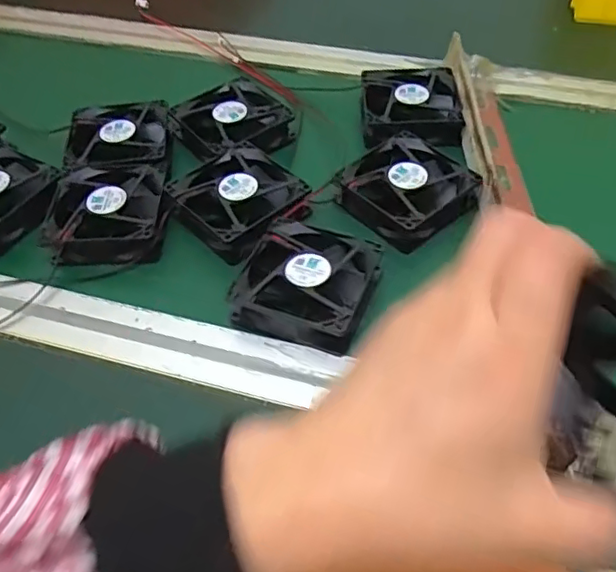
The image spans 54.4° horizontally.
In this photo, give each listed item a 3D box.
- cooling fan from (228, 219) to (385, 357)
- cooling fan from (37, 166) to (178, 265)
[{"bbox_3d":[0.002,-0.001,0.391,0.083,0.027,0.082,19,49,17],"label":"cooling fan"},{"bbox_3d":[-0.145,-0.057,0.450,0.085,0.032,0.090,0,46,-1],"label":"cooling fan"}]

